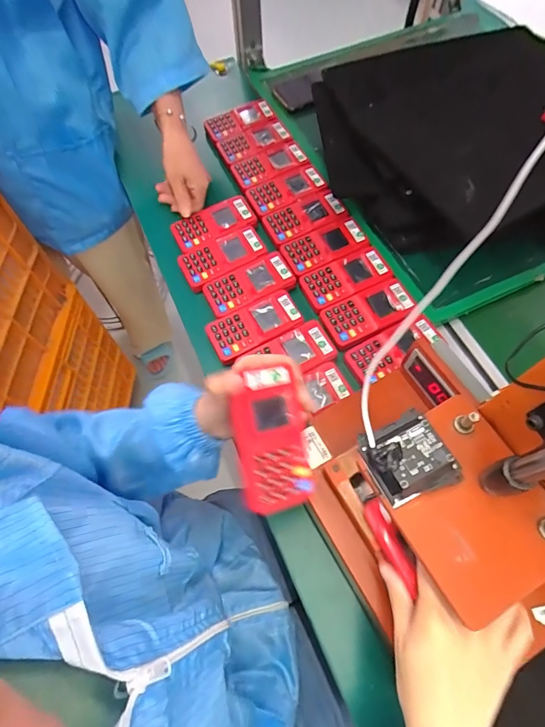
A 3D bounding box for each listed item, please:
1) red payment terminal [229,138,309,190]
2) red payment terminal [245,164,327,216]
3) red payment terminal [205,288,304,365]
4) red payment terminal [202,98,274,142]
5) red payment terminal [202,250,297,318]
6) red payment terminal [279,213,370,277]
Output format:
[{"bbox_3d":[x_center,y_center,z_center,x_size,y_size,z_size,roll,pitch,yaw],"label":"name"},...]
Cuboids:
[{"bbox_3d":[-0.004,-0.326,0.668,0.117,0.018,0.064,-27,67,-9],"label":"red payment terminal"},{"bbox_3d":[0.023,-0.277,0.647,0.123,0.016,0.064,-26,67,-9],"label":"red payment terminal"},{"bbox_3d":[-0.023,-0.049,0.543,0.121,0.022,0.065,-27,67,-9],"label":"red payment terminal"},{"bbox_3d":[-0.059,-0.423,0.708,0.125,0.019,0.054,-32,68,-11],"label":"red payment terminal"},{"bbox_3d":[-0.030,-0.110,0.571,0.125,0.024,0.062,-27,67,-9],"label":"red payment terminal"},{"bbox_3d":[0.077,-0.173,0.594,0.122,0.016,0.061,-24,66,-8],"label":"red payment terminal"}]

